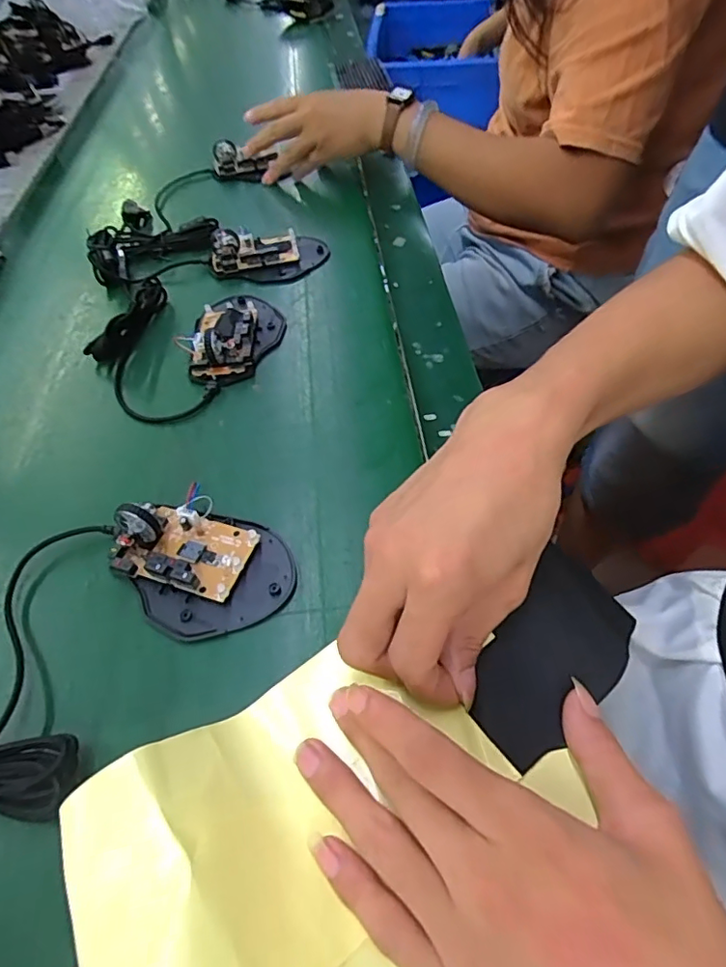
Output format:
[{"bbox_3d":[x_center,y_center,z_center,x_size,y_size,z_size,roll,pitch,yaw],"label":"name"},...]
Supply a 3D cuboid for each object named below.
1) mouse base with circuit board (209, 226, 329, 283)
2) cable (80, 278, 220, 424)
[{"bbox_3d":[-0.086,-0.214,0.492,0.102,0.031,0.068,-12,52,-3],"label":"mouse base with circuit board"},{"bbox_3d":[-0.172,-0.106,0.418,0.071,0.028,0.161,-26,54,-13],"label":"cable"}]

